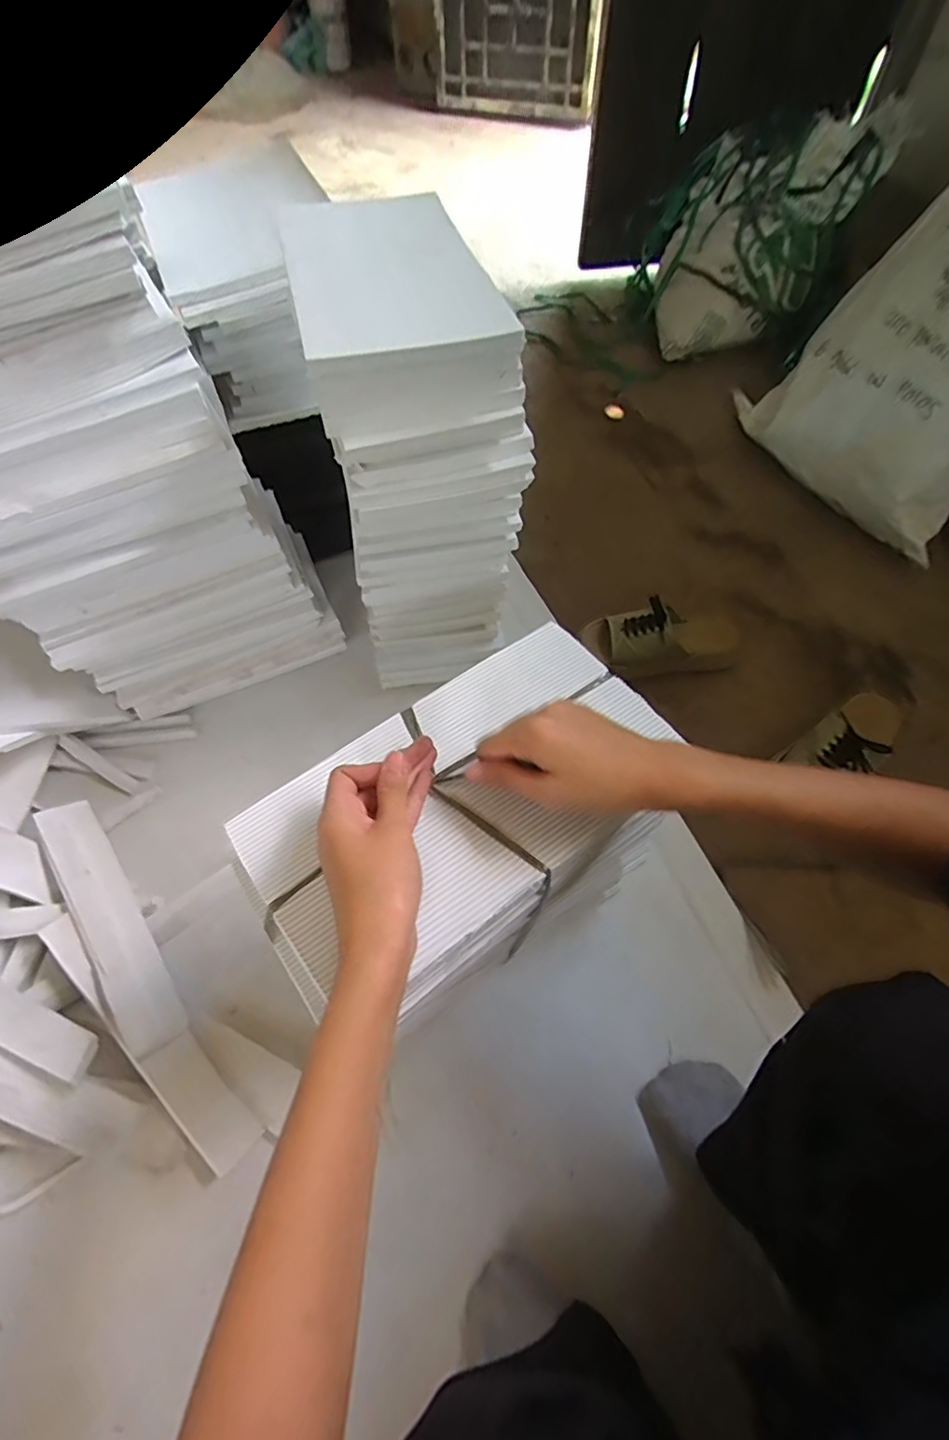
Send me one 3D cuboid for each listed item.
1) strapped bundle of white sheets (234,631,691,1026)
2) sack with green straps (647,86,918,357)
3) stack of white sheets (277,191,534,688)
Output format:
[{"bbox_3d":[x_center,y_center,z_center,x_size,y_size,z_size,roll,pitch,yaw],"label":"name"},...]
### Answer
[{"bbox_3d":[0.001,0.058,0.378,0.285,0.041,0.174,-32,66,-18],"label":"strapped bundle of white sheets"},{"bbox_3d":[0.623,-1.080,1.280,0.417,0.318,0.504,23,62,11],"label":"sack with green straps"},{"bbox_3d":[-0.064,-0.252,0.598,0.154,0.378,0.237,-12,62,-8],"label":"stack of white sheets"}]

